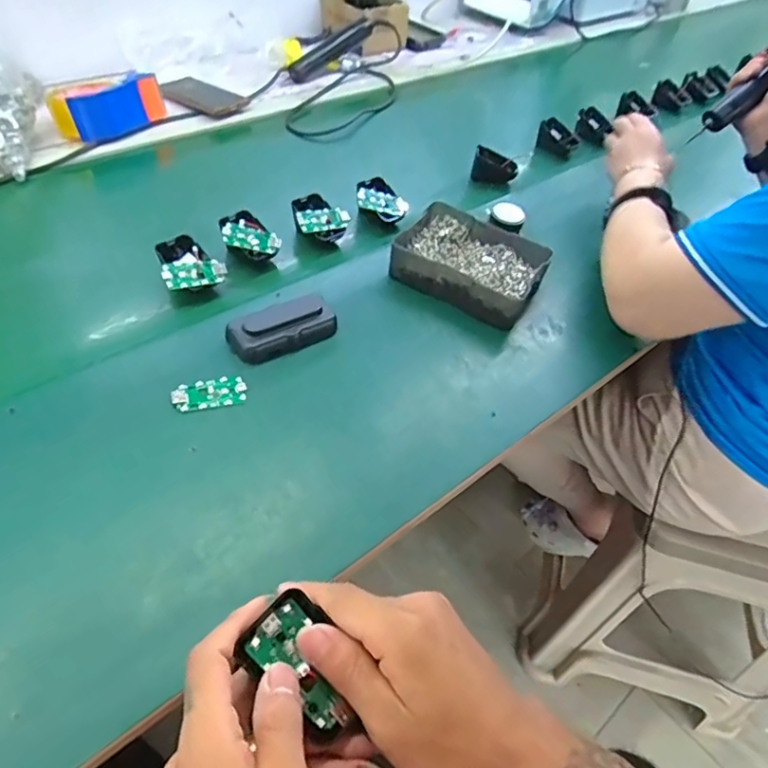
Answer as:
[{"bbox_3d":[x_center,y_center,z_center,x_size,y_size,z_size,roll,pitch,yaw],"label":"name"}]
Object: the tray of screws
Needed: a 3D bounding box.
[{"bbox_3d":[0.102,-0.142,0.644,0.157,0.044,0.122,24,50,16],"label":"tray of screws"}]

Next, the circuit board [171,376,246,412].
[{"bbox_3d":[-0.158,0.007,0.504,0.063,0.011,0.031,-9,49,-14],"label":"circuit board"}]

